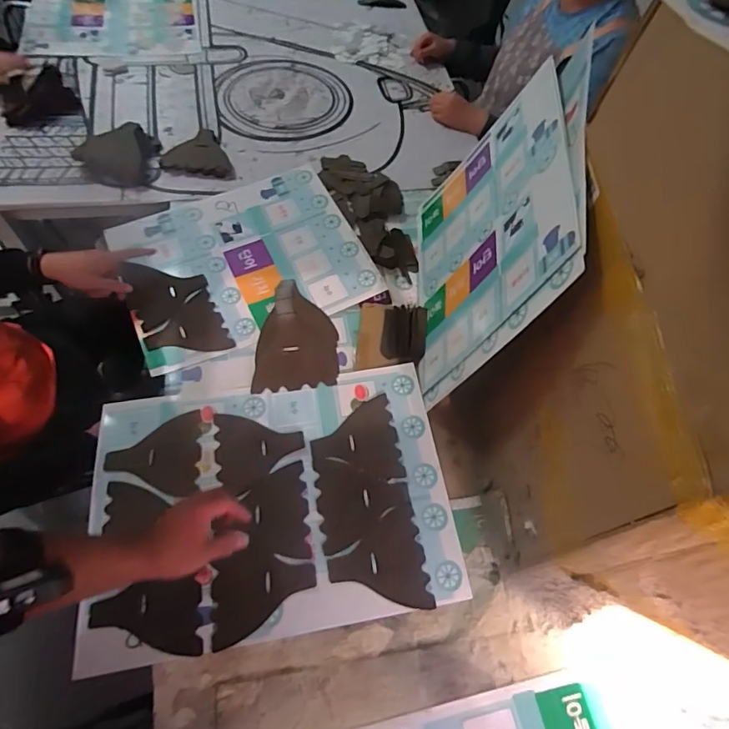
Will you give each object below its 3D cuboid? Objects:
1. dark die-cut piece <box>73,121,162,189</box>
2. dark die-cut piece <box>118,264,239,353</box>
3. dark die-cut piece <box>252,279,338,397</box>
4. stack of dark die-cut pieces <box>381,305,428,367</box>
[{"bbox_3d":[-0.564,-0.483,1.081,0.185,0.055,0.178,-25,63,-16],"label":"dark die-cut piece"},{"bbox_3d":[-0.349,-0.105,0.860,0.140,0.056,0.202,-22,63,-15],"label":"dark die-cut piece"},{"bbox_3d":[-0.121,-0.064,0.859,0.142,0.034,0.237,1,59,-2],"label":"dark die-cut piece"},{"bbox_3d":[0.074,-0.057,0.877,0.078,0.019,0.124,7,59,1],"label":"stack of dark die-cut pieces"}]

